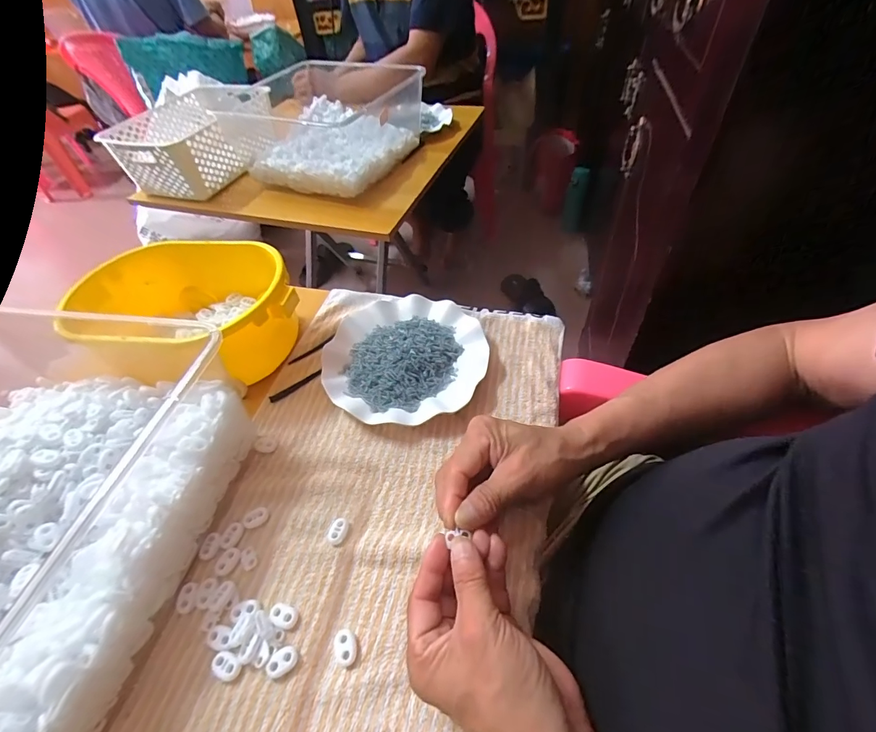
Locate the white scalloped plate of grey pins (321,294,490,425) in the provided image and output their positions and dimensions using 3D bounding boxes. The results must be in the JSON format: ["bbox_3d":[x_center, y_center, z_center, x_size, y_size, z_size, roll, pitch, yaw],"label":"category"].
[{"bbox_3d":[-0.037,-0.011,0.456,0.178,0.025,0.175,-3,50,4],"label":"white scalloped plate of grey pins"}]

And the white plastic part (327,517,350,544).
[{"bbox_3d":[-0.086,0.143,0.347,0.016,0.007,0.022,19,55,21],"label":"white plastic part"}]

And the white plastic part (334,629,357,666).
[{"bbox_3d":[-0.068,0.206,0.294,0.015,0.006,0.022,-20,51,-11],"label":"white plastic part"}]

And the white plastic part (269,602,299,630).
[{"bbox_3d":[-0.120,0.193,0.310,0.022,0.007,0.015,9,52,13],"label":"white plastic part"}]

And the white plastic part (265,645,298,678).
[{"bbox_3d":[-0.113,0.215,0.291,0.022,0.006,0.016,-27,53,-16],"label":"white plastic part"}]

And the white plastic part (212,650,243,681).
[{"bbox_3d":[-0.154,0.218,0.292,0.023,0.006,0.014,21,55,22],"label":"white plastic part"}]

